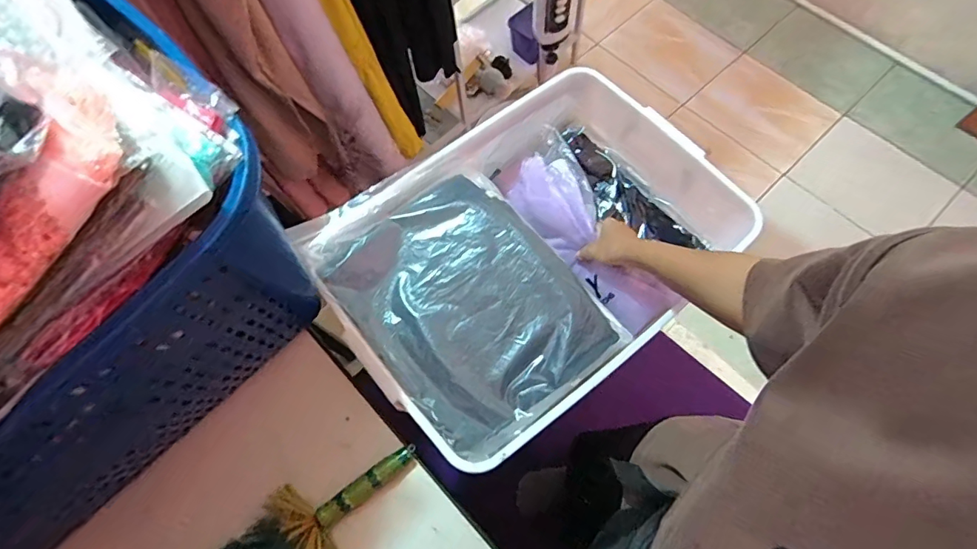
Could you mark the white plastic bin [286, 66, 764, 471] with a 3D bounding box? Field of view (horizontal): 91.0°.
[{"bbox_3d":[0.057,-0.034,0.696,0.529,0.144,0.387,-37,71,-12],"label":"white plastic bin"}]

